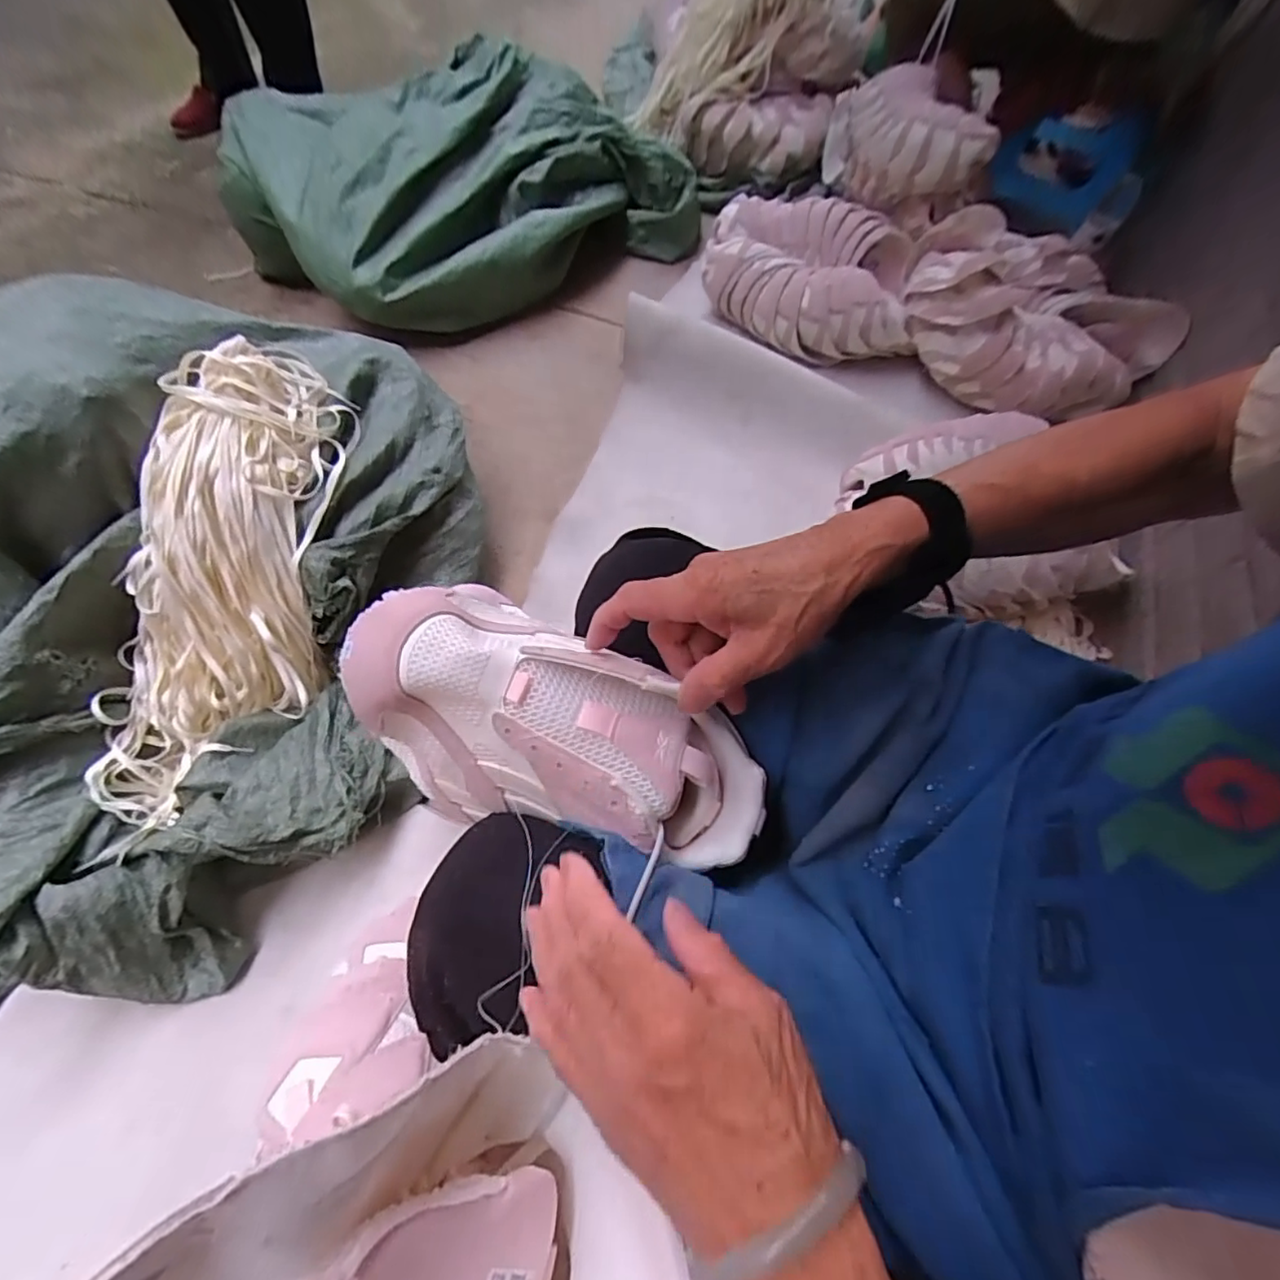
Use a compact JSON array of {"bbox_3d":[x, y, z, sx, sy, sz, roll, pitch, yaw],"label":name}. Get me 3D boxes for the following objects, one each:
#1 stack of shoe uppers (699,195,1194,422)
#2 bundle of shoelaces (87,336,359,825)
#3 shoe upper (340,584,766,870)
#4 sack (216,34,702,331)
[{"bbox_3d":[0.511,-0.627,1.092,0.810,0.142,0.306,22,63,6],"label":"stack of shoe uppers"},{"bbox_3d":[-0.455,-0.072,0.683,0.188,0.124,0.537,13,89,8],"label":"bundle of shoelaces"},{"bbox_3d":[-0.045,0.053,0.357,0.235,0.109,0.108,25,62,-6],"label":"shoe upper"},{"bbox_3d":[-0.305,-0.861,1.147,0.786,0.230,0.498,-37,72,-21],"label":"sack"}]

